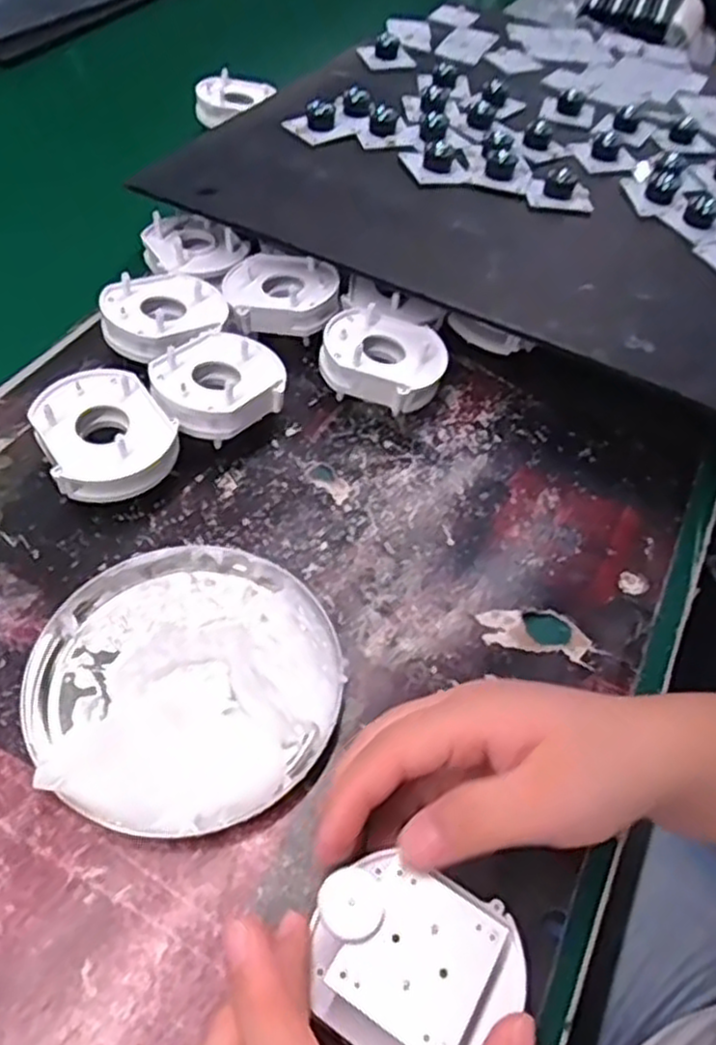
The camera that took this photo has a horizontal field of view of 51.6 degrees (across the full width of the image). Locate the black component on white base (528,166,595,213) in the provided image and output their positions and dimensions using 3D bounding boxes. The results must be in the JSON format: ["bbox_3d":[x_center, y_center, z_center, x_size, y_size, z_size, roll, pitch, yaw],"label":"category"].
[{"bbox_3d":[0.142,-0.231,0.511,0.045,0.016,0.031,14,51,6],"label":"black component on white base"}]

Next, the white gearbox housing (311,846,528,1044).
[{"bbox_3d":[0.018,0.136,0.232,0.063,0.023,0.060,35,55,21],"label":"white gearbox housing"}]

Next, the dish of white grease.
[{"bbox_3d":[-0.073,0.066,0.316,0.128,0.014,0.125,3,50,-4],"label":"dish of white grease"}]

